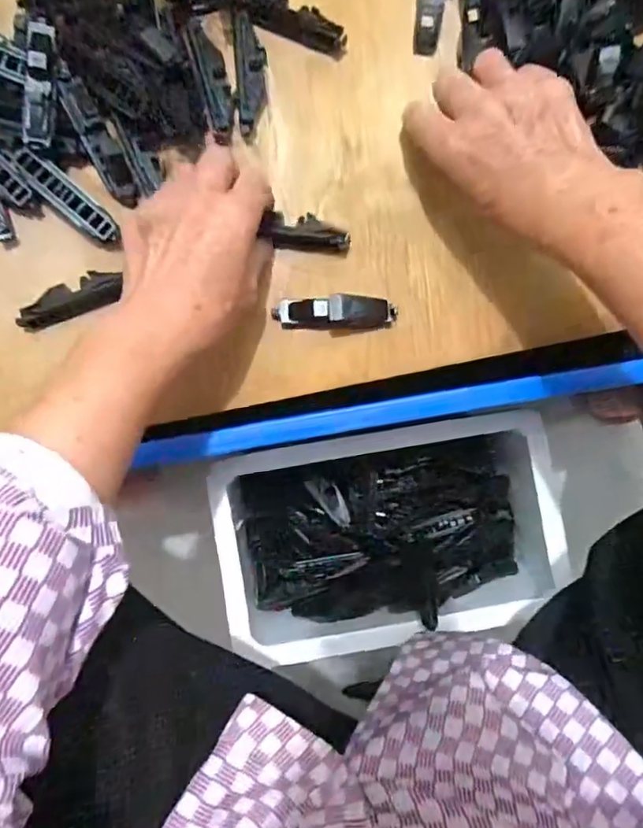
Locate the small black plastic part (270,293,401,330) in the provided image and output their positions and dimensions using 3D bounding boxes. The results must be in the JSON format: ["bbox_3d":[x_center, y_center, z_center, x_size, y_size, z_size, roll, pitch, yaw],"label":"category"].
[{"bbox_3d":[0.010,-0.068,0.376,0.083,0.025,0.020,0,86,-2],"label":"small black plastic part"}]

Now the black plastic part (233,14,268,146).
[{"bbox_3d":[-0.048,-0.232,0.381,0.020,0.013,0.080,-3,86,-2],"label":"black plastic part"}]

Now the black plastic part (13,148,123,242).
[{"bbox_3d":[-0.168,-0.144,0.367,0.078,0.011,0.017,42,86,-11],"label":"black plastic part"}]

